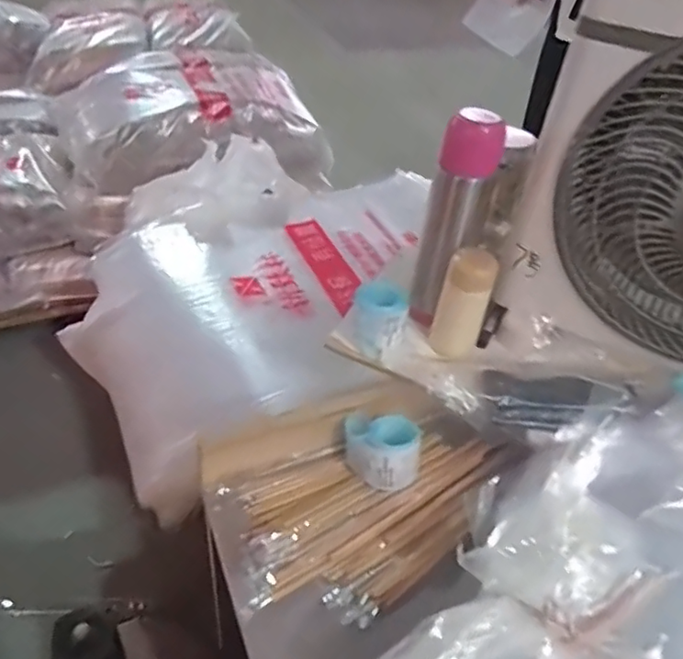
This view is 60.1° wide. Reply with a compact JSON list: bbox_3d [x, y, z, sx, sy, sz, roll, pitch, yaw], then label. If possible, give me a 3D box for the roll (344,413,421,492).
[{"bbox_3d":[0.042,0.122,0.606,0.084,0.054,0.060,35,48,28],"label":"roll"}]

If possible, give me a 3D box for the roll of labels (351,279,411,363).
[{"bbox_3d":[0.039,-0.011,0.671,0.062,0.062,0.057,30,46,25],"label":"roll of labels"}]

